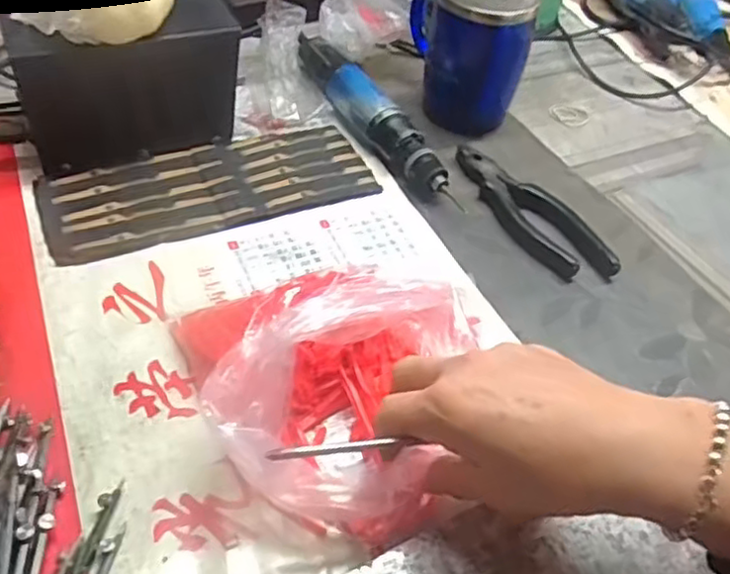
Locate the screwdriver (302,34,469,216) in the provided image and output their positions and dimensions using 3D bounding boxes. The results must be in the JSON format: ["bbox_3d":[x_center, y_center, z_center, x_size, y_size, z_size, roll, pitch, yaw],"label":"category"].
[{"bbox_3d":[0.004,-0.147,0.581,0.042,0.045,0.242,-20,49,-24],"label":"screwdriver"}]

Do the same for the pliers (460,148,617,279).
[{"bbox_3d":[0.124,-0.062,0.526,0.043,0.018,0.166,-20,49,-25],"label":"pliers"}]

